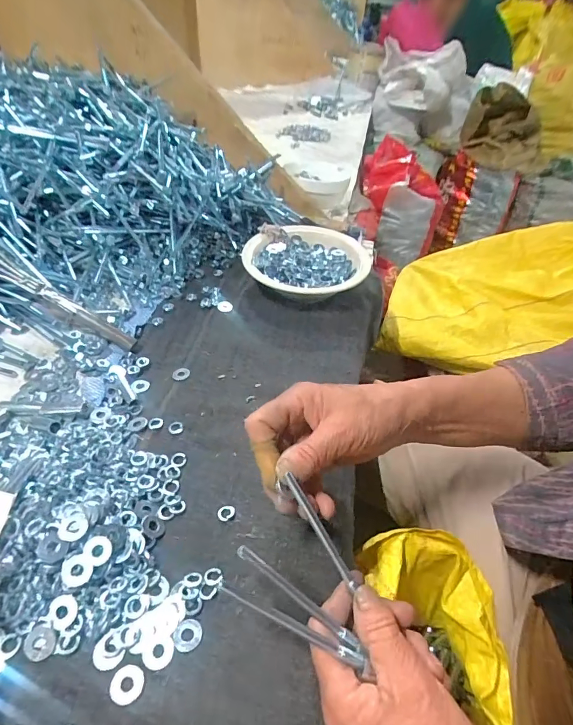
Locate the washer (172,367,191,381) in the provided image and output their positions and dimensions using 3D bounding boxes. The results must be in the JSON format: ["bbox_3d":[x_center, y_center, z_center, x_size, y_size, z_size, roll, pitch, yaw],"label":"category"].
[{"bbox_3d":[-0.114,0.012,0.446,0.019,0.004,0.017,-4,42,-11],"label":"washer"}]

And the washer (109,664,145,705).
[{"bbox_3d":[-0.096,0.194,0.249,0.019,0.004,0.019,4,41,-3],"label":"washer"}]

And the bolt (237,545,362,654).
[{"bbox_3d":[0.008,0.136,0.237,0.093,0.006,0.006,43,45,-7],"label":"bolt"}]

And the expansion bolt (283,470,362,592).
[{"bbox_3d":[0.021,0.108,0.266,0.007,0.006,0.081,-29,87,-33],"label":"expansion bolt"}]

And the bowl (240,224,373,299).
[{"bbox_3d":[0.027,-0.135,0.587,0.166,0.054,0.169,2,43,-2],"label":"bowl"}]

